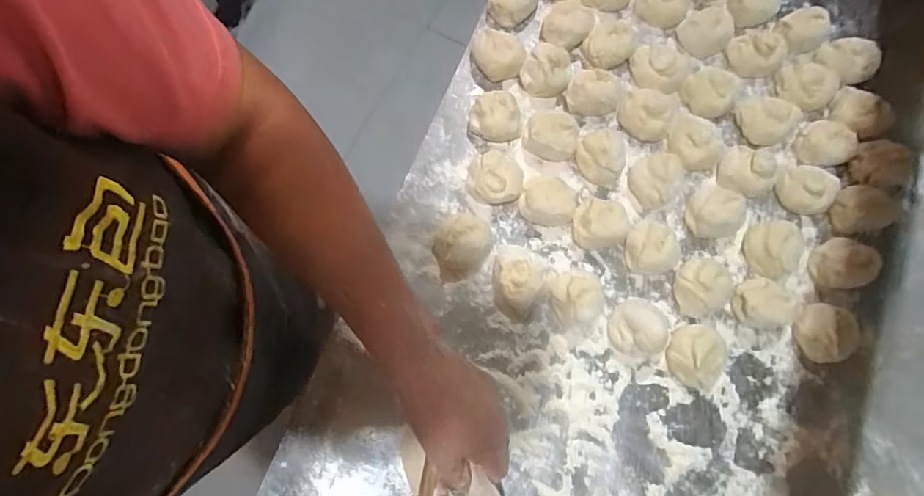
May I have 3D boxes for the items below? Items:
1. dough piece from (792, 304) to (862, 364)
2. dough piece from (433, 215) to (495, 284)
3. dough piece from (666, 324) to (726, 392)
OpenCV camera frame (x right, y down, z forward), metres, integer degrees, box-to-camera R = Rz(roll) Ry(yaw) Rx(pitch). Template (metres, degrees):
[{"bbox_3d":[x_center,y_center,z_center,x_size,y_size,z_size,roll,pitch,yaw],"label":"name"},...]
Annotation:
[{"bbox_3d":[0.354,0.083,0.476,0.045,0.029,0.056,-6,76,-3],"label":"dough piece"},{"bbox_3d":[-0.001,-0.003,0.489,0.056,0.036,0.072,33,77,7],"label":"dough piece"},{"bbox_3d":[0.227,0.106,0.469,0.046,0.034,0.059,-36,79,-10],"label":"dough piece"}]

